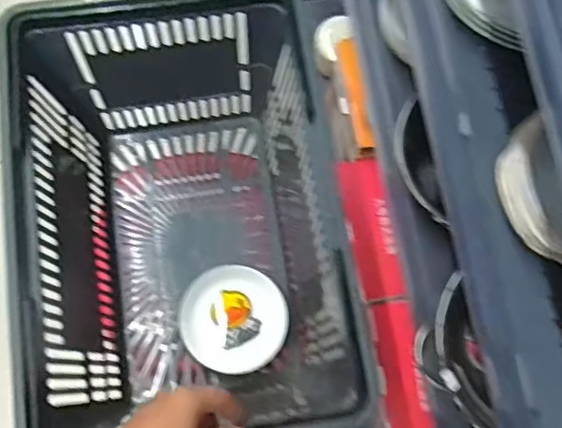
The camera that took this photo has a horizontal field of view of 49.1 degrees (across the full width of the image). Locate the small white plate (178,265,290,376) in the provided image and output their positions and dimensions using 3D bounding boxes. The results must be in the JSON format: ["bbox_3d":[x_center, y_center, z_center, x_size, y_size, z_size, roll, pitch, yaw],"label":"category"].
[{"bbox_3d":[-0.057,0.129,0.753,0.126,0.015,0.125,1,74,-2],"label":"small white plate"}]

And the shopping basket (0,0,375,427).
[{"bbox_3d":[-0.112,0.006,0.722,0.308,0.267,0.430,-7,74,-4],"label":"shopping basket"}]

